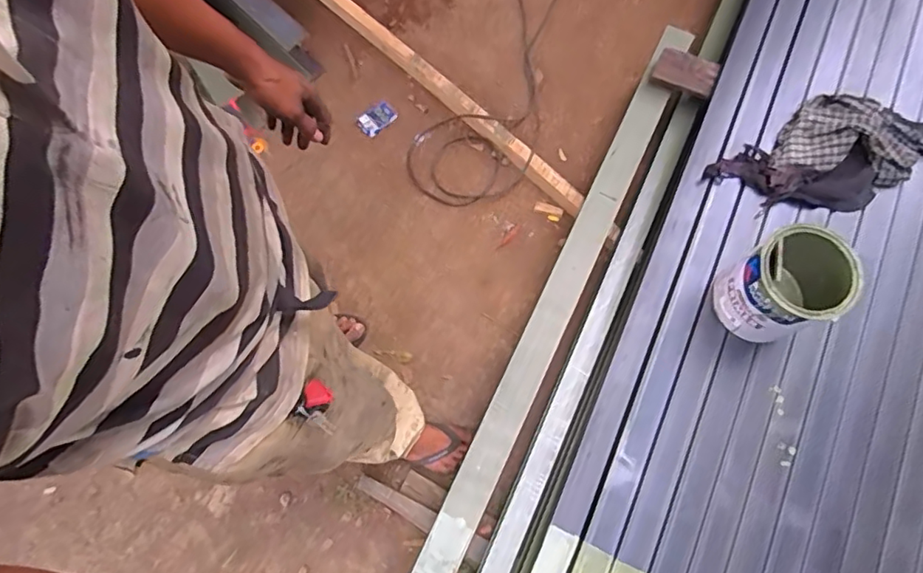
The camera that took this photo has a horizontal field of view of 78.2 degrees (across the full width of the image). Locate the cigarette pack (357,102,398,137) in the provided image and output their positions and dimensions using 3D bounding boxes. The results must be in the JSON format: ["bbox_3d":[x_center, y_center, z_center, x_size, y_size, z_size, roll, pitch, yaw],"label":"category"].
[{"bbox_3d":[-0.235,-0.464,1.574,0.101,0.016,0.068,-37,75,-10],"label":"cigarette pack"}]

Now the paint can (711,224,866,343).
[{"bbox_3d":[0.568,0.006,1.014,0.158,0.191,0.154,0,75,2],"label":"paint can"}]

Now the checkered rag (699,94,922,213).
[{"bbox_3d":[0.760,-0.274,1.159,0.453,0.082,0.239,-31,74,-9],"label":"checkered rag"}]

